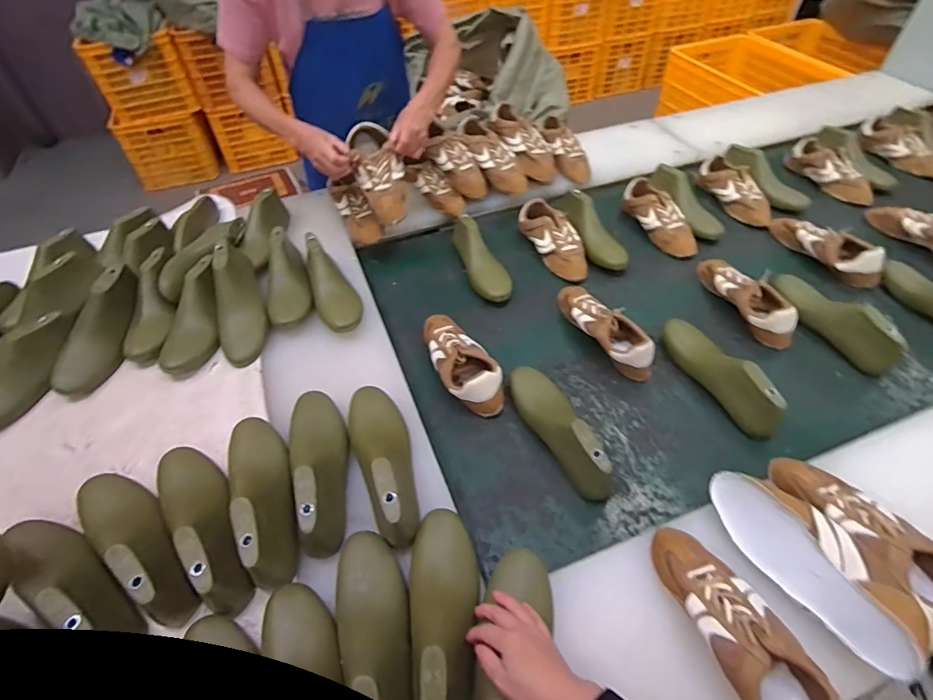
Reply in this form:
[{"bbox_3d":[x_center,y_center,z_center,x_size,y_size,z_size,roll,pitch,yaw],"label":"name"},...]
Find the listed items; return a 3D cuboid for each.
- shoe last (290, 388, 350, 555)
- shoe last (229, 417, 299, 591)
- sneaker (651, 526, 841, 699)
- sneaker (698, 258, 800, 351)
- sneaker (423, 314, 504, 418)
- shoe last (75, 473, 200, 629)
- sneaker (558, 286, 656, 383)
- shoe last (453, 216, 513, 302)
[{"bbox_3d":[-0.213,0.156,0.700,0.084,0.076,0.256,-16,51,-10],"label":"shoe last"},{"bbox_3d":[-0.287,0.191,0.667,0.078,0.089,0.269,-22,52,-14],"label":"shoe last"},{"bbox_3d":[0.308,0.322,0.556,0.088,0.069,0.244,-22,52,-14],"label":"sneaker"},{"bbox_3d":[0.576,-0.115,0.984,0.095,0.077,0.252,-12,50,-7],"label":"sneaker"},{"bbox_3d":[-0.019,0.016,0.892,0.094,0.079,0.248,-26,53,-17],"label":"sneaker"},{"bbox_3d":[-0.443,0.242,0.632,0.270,0.075,0.079,31,58,26],"label":"shoe last"},{"bbox_3d":[0.262,-0.053,0.940,0.081,0.075,0.255,-22,52,-14],"label":"sneaker"},{"bbox_3d":[0.029,-0.218,1.083,0.078,0.086,0.247,-15,51,-9],"label":"shoe last"}]

